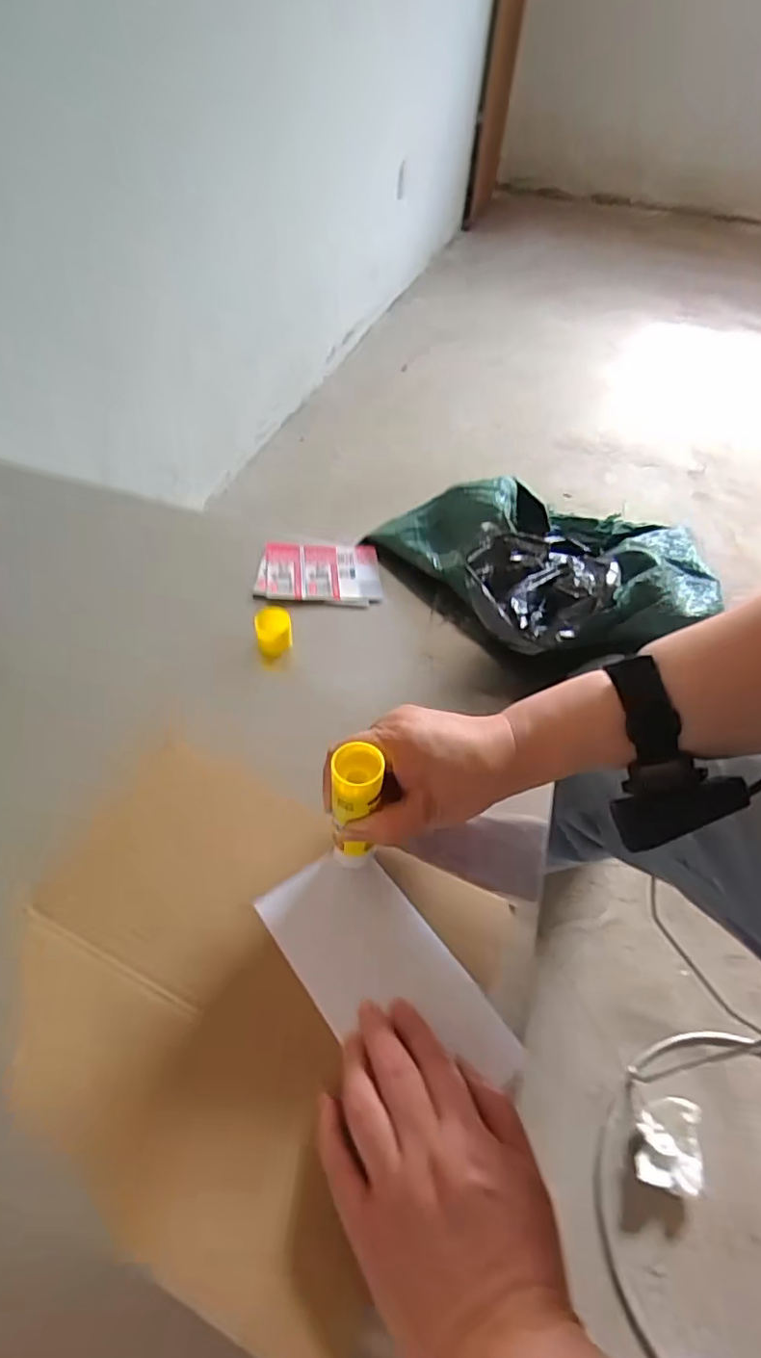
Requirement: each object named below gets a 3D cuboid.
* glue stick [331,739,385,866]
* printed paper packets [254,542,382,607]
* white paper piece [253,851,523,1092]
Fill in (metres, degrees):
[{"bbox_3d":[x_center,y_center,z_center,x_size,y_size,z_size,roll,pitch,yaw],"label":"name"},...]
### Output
[{"bbox_3d":[-0.016,0.083,0.369,0.028,0.097,0.029,13,44,7],"label":"glue stick"},{"bbox_3d":[-0.061,-0.105,0.595,0.119,0.014,0.091,-1,50,-5],"label":"printed paper packets"},{"bbox_3d":[0.001,0.178,0.362,0.079,0.008,0.163,-33,65,-23],"label":"white paper piece"}]

